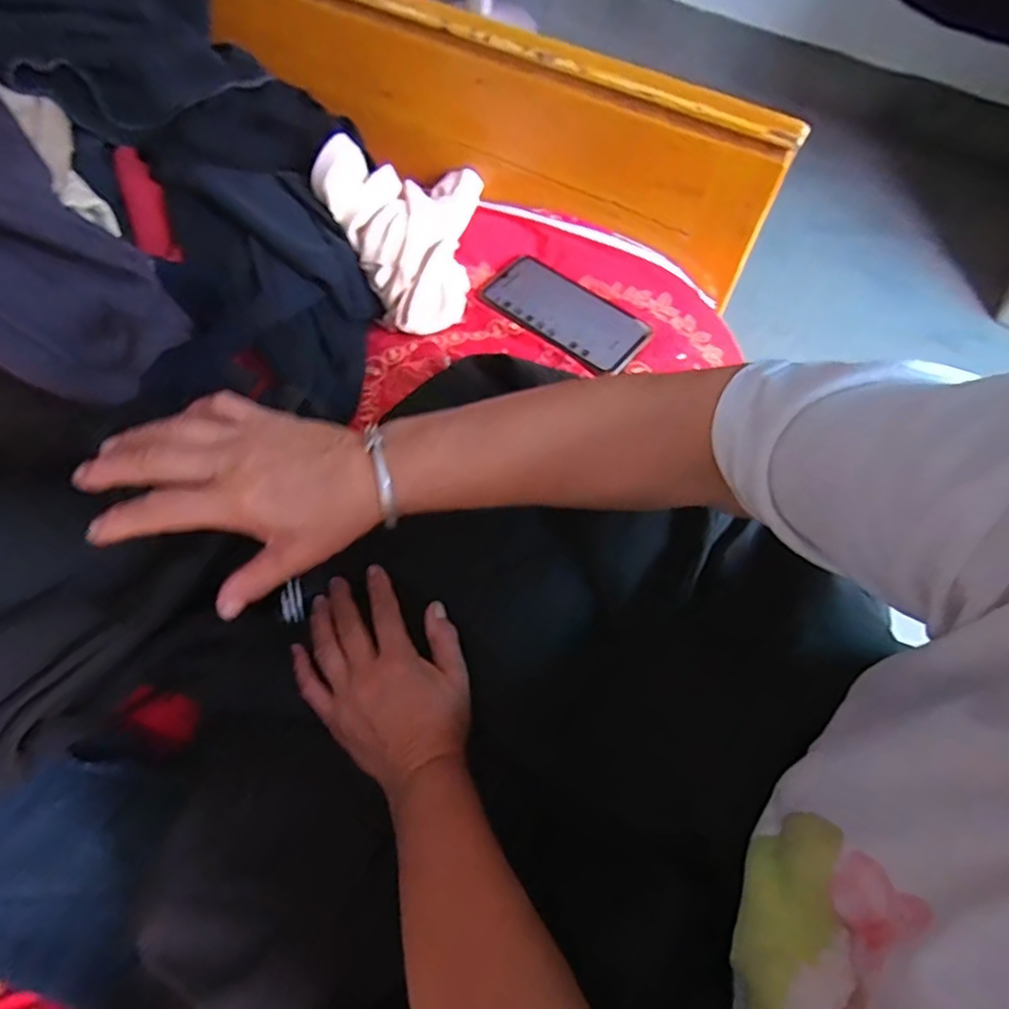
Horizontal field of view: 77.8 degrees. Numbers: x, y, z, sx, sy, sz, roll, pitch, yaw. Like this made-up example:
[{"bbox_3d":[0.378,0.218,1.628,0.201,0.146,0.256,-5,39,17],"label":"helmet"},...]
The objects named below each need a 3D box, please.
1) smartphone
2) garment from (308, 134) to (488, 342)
[{"bbox_3d":[0.058,-0.187,0.605,0.160,0.013,0.075,38,65,17],"label":"smartphone"},{"bbox_3d":[-0.099,-0.265,0.605,0.156,0.092,0.189,-1,60,-4],"label":"garment"}]

